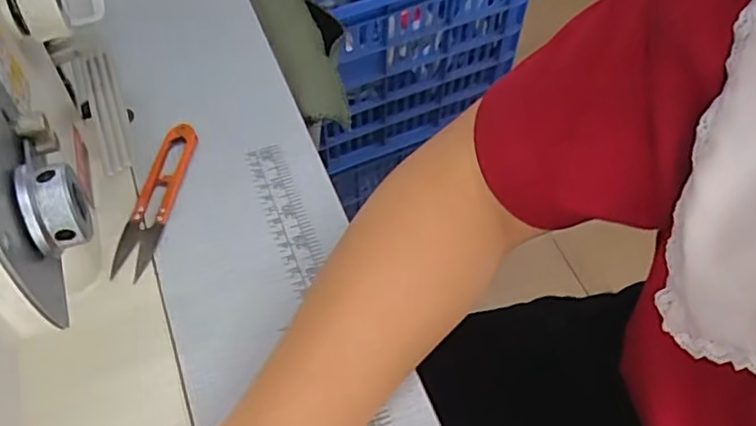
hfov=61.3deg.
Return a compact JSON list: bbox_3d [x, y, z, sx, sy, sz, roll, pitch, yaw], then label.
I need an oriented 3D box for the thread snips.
[{"bbox_3d":[-0.148,-0.012,0.422,0.024,0.010,0.113,6,57,4],"label":"thread snips"}]

